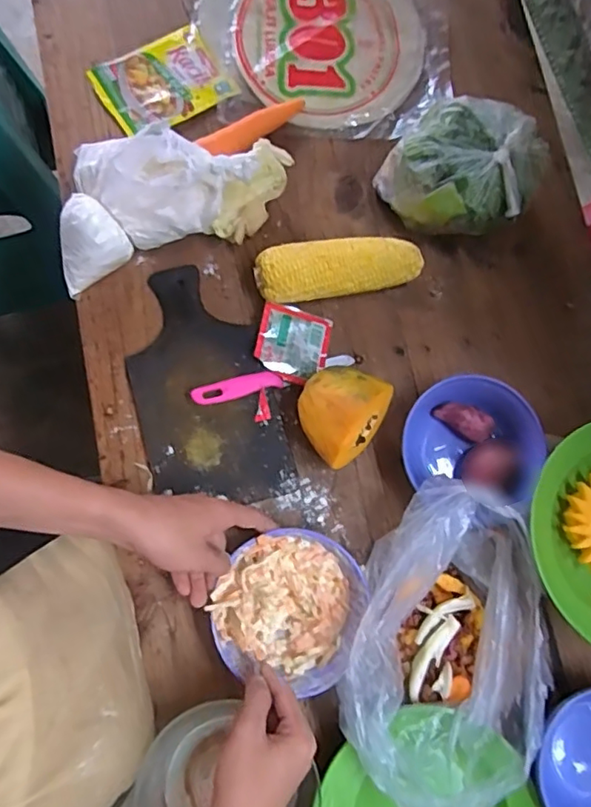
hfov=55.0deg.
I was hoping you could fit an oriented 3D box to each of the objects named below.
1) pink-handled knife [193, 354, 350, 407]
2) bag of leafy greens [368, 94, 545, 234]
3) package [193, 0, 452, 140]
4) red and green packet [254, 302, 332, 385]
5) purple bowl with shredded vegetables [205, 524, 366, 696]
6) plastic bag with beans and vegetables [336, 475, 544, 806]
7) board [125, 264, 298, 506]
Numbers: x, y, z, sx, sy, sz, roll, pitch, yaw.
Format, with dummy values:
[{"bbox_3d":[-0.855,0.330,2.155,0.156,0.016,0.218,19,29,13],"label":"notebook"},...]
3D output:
[{"bbox_3d":[-0.021,-0.027,0.598,0.177,0.010,0.022,-15,80,-17],"label":"pink-handled knife"},{"bbox_3d":[0.179,-0.244,0.613,0.164,0.107,0.124,-5,79,-2],"label":"bag of leafy greens"},{"bbox_3d":[0.038,-0.460,0.686,0.298,0.032,0.281,-2,79,-2],"label":"package"},{"bbox_3d":[-0.003,-0.063,0.604,0.077,0.006,0.080,16,73,-18],"label":"red and green packet"},{"bbox_3d":[-0.003,0.193,0.540,0.136,0.060,0.138,0,79,-1],"label":"purple bowl with shredded vegetables"},{"bbox_3d":[0.138,0.222,0.531,0.168,0.088,0.270,11,79,1],"label":"plastic bag with beans and vegetables"},{"bbox_3d":[-0.097,-0.019,0.591,0.135,0.019,0.252,-15,80,-4],"label":"board"}]

